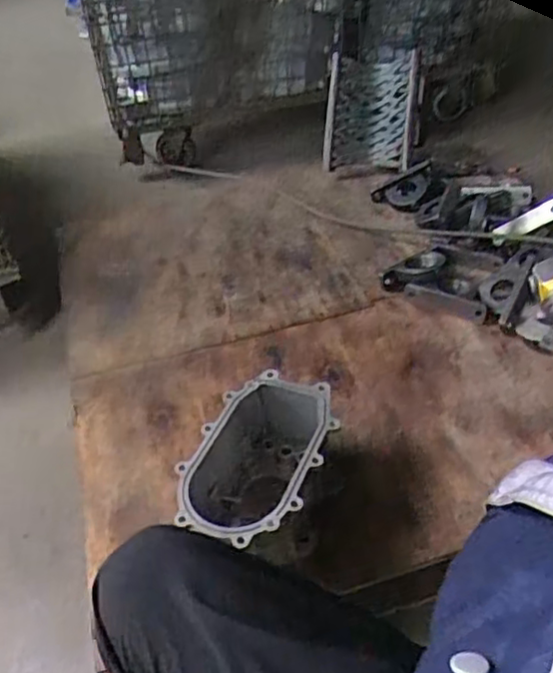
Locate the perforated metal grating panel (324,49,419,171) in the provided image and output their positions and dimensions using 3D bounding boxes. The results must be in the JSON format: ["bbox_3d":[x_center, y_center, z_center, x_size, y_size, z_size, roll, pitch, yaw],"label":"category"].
[{"bbox_3d":[0.203,-0.485,1.429,0.185,0.235,0.062,4,10,9],"label":"perforated metal grating panel"}]

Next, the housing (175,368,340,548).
[{"bbox_3d":[-0.022,0.185,0.875,0.161,0.124,0.250,12,44,21],"label":"housing"}]

